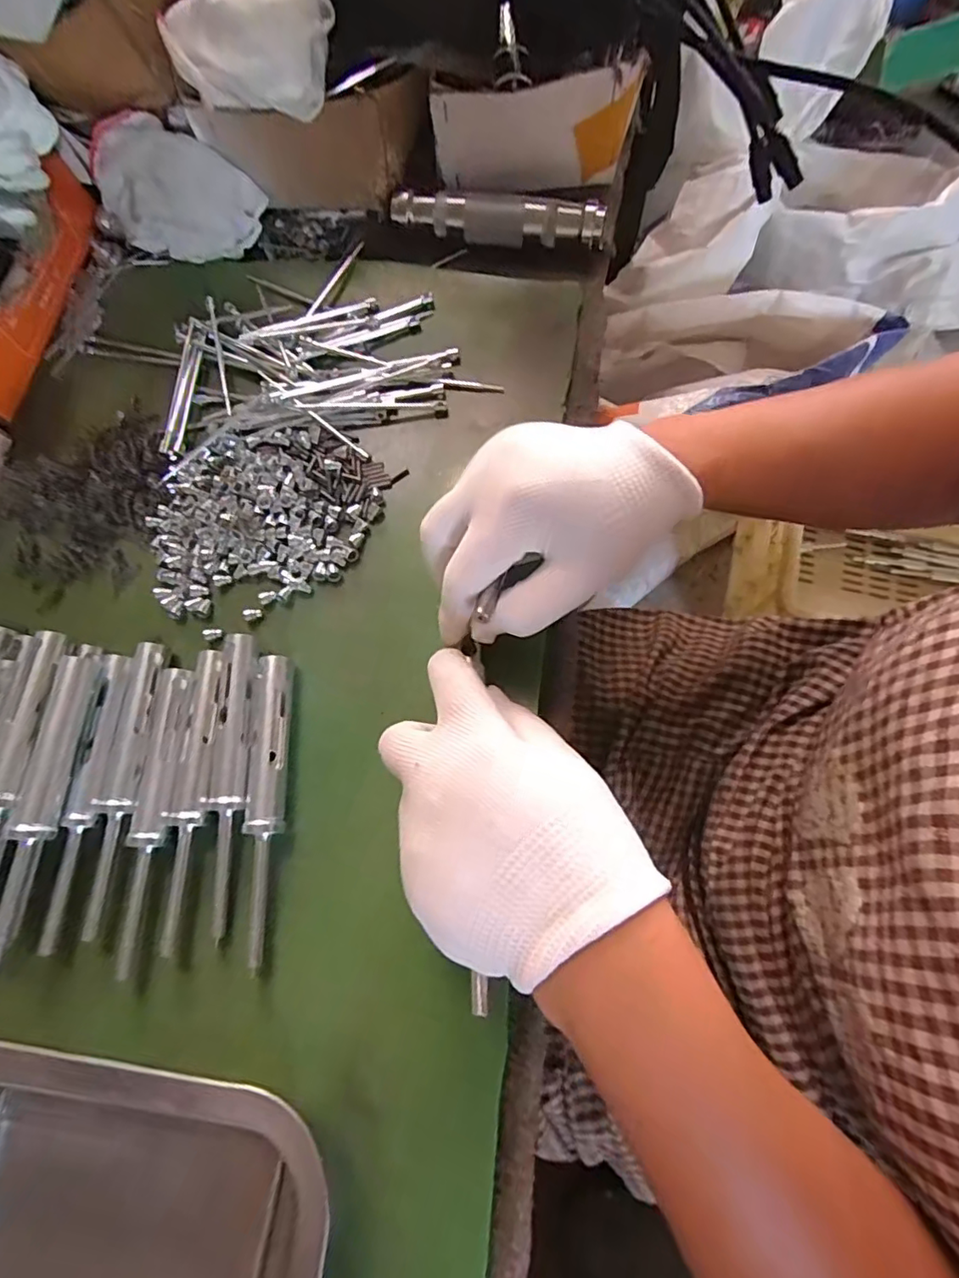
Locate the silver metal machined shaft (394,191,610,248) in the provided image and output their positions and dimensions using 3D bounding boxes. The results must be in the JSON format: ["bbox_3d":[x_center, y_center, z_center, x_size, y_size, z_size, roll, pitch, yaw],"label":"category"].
[{"bbox_3d":[0.011,-0.281,0.365,0.140,0.021,0.021,12,75,6],"label":"silver metal machined shaft"}]

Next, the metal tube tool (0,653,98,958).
[{"bbox_3d":[-0.210,0.077,0.267,0.019,0.023,0.141,-1,74,2],"label":"metal tube tool"}]

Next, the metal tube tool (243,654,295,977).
[{"bbox_3d":[-0.104,0.079,0.271,0.016,0.015,0.143,-3,74,1],"label":"metal tube tool"}]

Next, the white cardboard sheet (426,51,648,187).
[{"bbox_3d":[0.037,-0.334,0.360,0.129,0.061,0.026,-2,77,5],"label":"white cardboard sheet"}]

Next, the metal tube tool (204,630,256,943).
[{"bbox_3d":[-0.123,0.069,0.273,0.017,0.012,0.142,-2,74,1],"label":"metal tube tool"}]

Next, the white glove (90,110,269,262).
[{"bbox_3d":[-0.204,-0.291,0.365,0.097,0.051,0.062,17,75,7],"label":"white glove"}]

